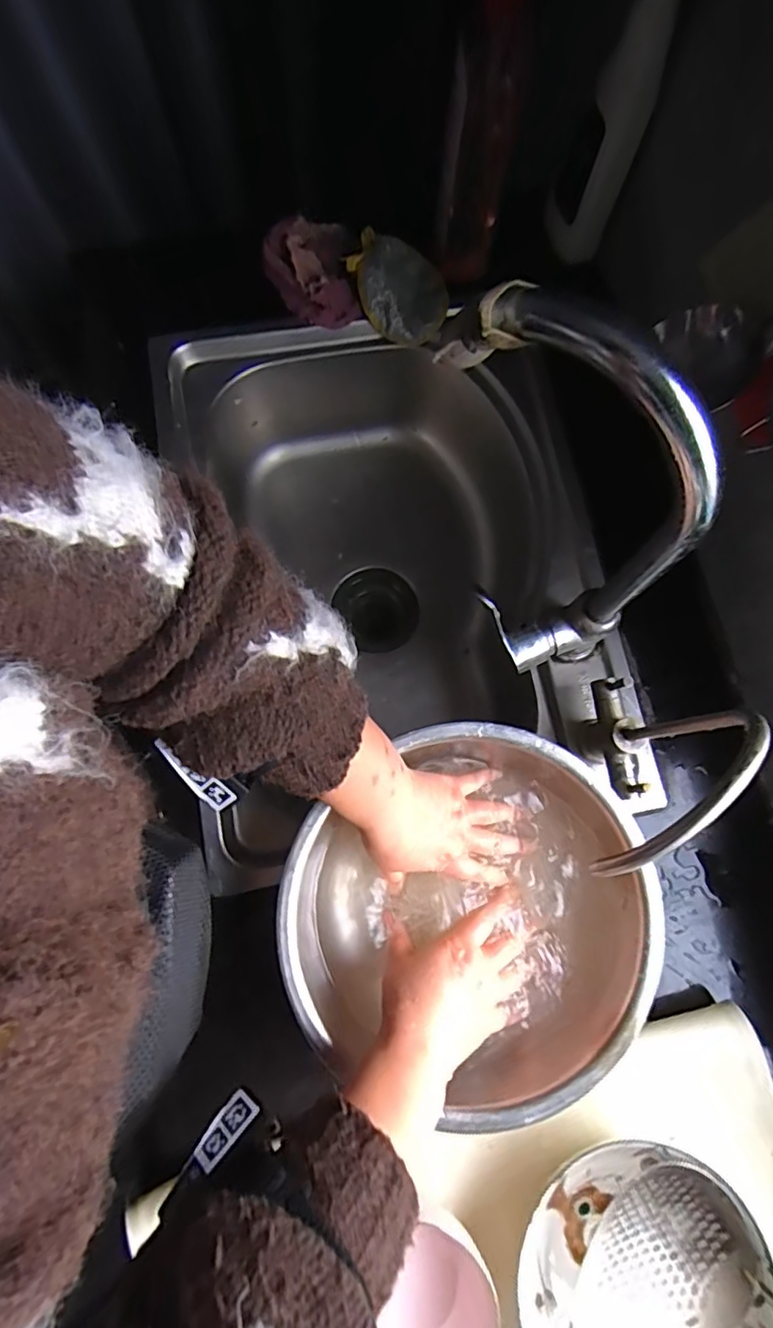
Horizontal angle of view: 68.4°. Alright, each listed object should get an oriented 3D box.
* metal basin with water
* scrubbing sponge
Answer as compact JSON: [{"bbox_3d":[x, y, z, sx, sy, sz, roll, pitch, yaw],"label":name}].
[{"bbox_3d":[0.059,0.198,0.451,0.268,0.072,0.272,0,78,-1],"label":"metal basin with water"},{"bbox_3d":[0.014,-0.403,0.610,0.112,0.024,0.086,33,93,-20],"label":"scrubbing sponge"}]

